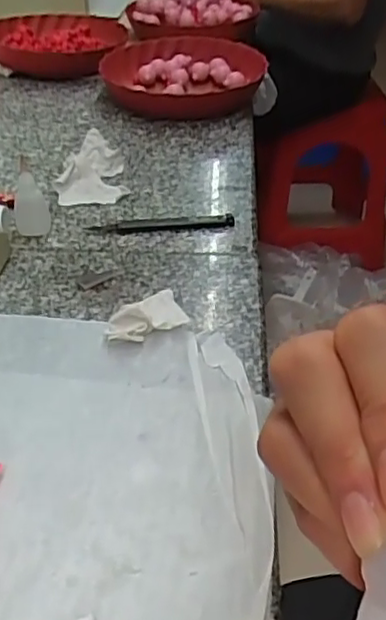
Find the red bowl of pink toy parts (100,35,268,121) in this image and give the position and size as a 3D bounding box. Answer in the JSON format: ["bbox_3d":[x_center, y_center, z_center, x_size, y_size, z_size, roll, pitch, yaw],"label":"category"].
[{"bbox_3d":[-0.012,-0.335,0.926,0.227,0.055,0.231,-1,39,1],"label":"red bowl of pink toy parts"}]

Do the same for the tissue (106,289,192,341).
[{"bbox_3d":[-0.042,0.004,0.542,0.069,0.019,0.048,-16,41,-17],"label":"tissue"}]

